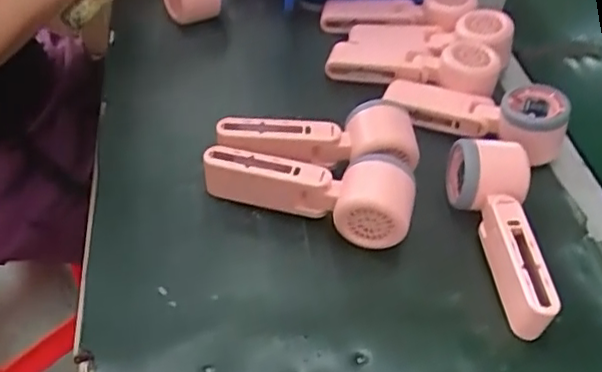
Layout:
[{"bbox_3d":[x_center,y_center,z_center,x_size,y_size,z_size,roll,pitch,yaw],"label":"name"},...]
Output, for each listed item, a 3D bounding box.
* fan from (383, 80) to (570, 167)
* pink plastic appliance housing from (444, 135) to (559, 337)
[{"bbox_3d":[0.159,-0.072,0.588,0.166,0.049,0.060,22,48,15],"label":"fan"},{"bbox_3d":[0.150,0.037,0.493,0.061,0.059,0.157,6,45,-2],"label":"pink plastic appliance housing"}]

